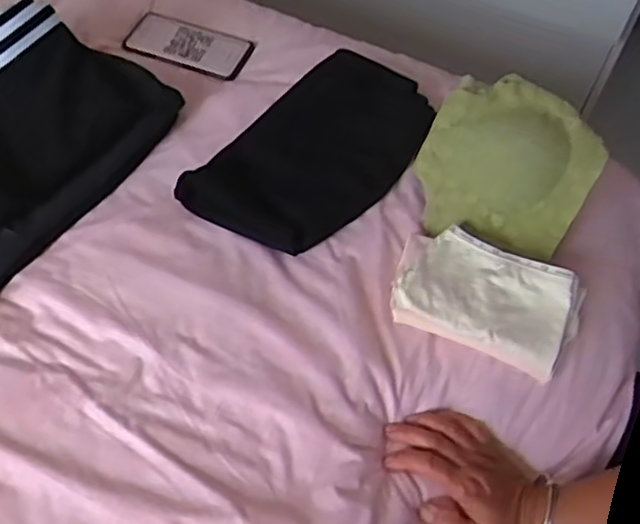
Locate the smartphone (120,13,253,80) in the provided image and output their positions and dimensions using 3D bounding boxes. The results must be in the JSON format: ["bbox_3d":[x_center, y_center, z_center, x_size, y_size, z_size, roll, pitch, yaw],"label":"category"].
[{"bbox_3d":[-0.173,-0.287,0.898,0.159,0.013,0.076,21,68,8],"label":"smartphone"}]

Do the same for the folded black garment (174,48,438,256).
[{"bbox_3d":[0.004,-0.130,0.771,0.177,0.047,0.291,30,57,17],"label":"folded black garment"}]

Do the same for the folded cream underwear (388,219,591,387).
[{"bbox_3d":[0.164,0.032,0.670,0.180,0.045,0.104,22,56,12],"label":"folded cream underwear"}]

